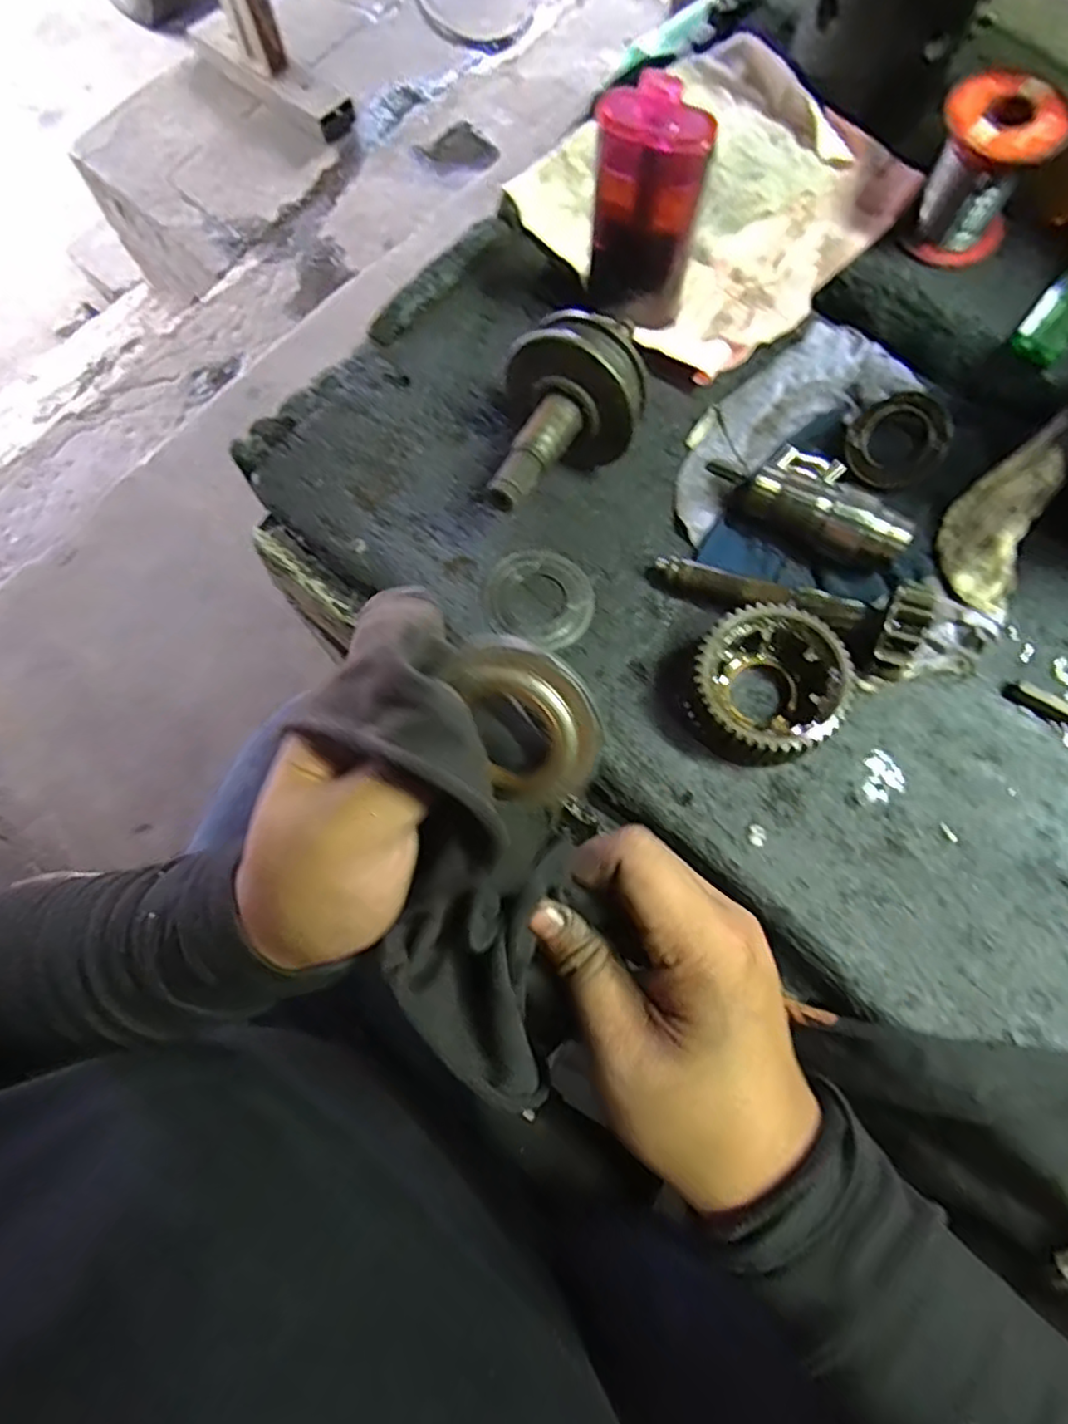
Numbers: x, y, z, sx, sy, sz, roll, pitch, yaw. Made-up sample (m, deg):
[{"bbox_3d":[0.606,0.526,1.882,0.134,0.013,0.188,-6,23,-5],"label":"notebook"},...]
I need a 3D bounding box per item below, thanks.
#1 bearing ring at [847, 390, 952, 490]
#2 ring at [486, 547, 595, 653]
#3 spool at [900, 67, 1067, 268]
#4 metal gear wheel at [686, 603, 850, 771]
[{"bbox_3d":[0.160,-0.120,0.292,0.039,0.007,0.039,4,100,27],"label":"bearing ring"},{"bbox_3d":[0.004,-0.054,0.308,0.050,0.005,0.045,36,78,10],"label":"ring"},{"bbox_3d":[0.215,-0.262,0.322,0.052,0.060,0.052,25,76,8],"label":"spool"},{"bbox_3d":[0.095,-0.009,0.278,0.060,0.029,0.067,37,78,10],"label":"metal gear wheel"}]

